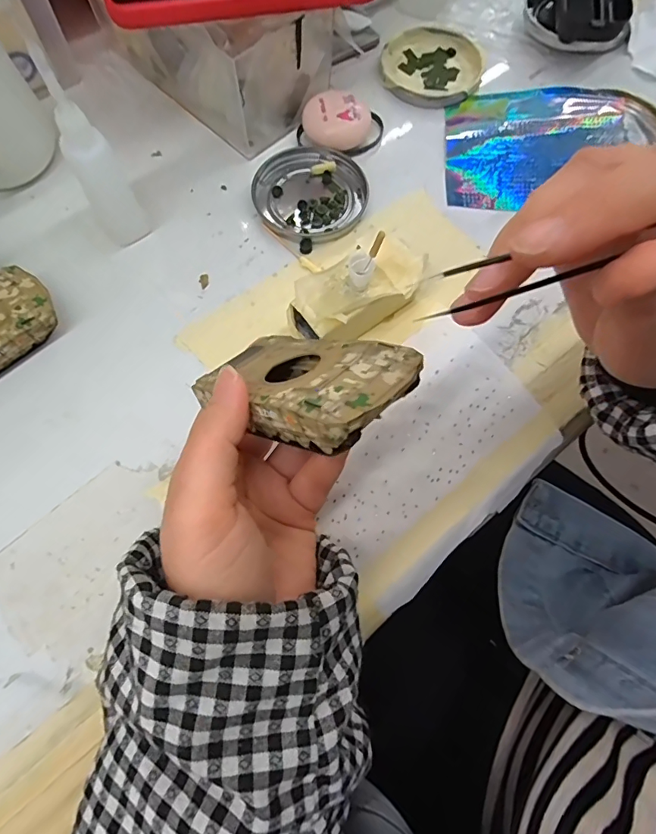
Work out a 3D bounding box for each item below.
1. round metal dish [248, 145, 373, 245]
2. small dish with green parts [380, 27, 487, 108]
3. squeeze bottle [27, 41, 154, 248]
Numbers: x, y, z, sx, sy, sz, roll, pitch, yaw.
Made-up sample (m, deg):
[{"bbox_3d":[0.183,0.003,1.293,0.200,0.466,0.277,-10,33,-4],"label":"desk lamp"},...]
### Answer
[{"bbox_3d":[-0.014,-0.158,0.329,0.078,0.008,0.076,0,70,-1],"label":"round metal dish"},{"bbox_3d":[0.084,-0.282,0.374,0.080,0.008,0.079,0,70,-1],"label":"small dish with green parts"},{"bbox_3d":[-0.136,-0.147,0.272,0.026,0.102,0.029,-35,75,-12],"label":"squeeze bottle"}]

